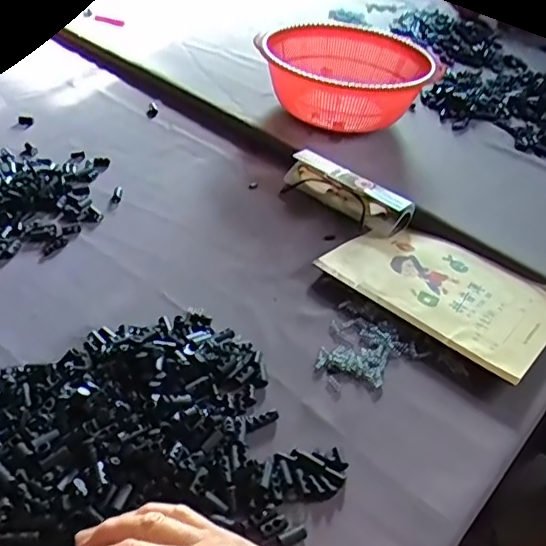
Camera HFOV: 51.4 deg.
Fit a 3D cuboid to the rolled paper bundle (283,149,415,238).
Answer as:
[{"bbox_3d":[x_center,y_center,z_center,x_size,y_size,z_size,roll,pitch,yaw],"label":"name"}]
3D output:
[{"bbox_3d":[0.081,-0.093,0.638,0.048,0.037,0.156,-28,51,-34],"label":"rolled paper bundle"}]

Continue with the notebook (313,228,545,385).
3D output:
[{"bbox_3d":[0.162,0.013,0.541,0.202,0.019,0.134,33,47,28],"label":"notebook"}]

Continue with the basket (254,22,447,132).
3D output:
[{"bbox_3d":[0.089,-0.253,0.763,0.213,0.105,0.191,-29,52,-35],"label":"basket"}]

